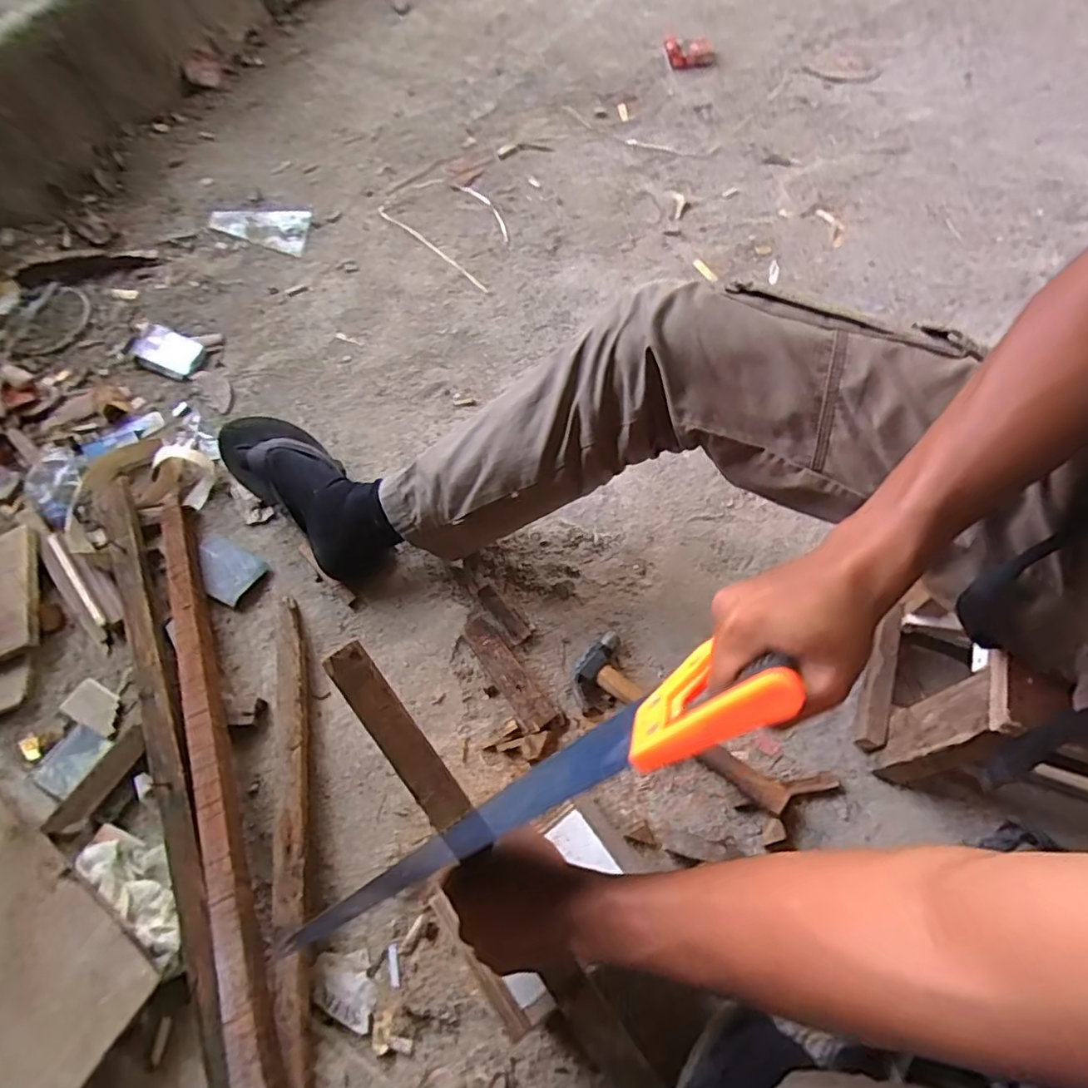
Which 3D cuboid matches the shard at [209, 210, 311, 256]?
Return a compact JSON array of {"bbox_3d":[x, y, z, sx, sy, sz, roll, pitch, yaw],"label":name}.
[{"bbox_3d":[-0.517,-0.585,1.067,0.192,0.012,0.104,10,64,10],"label":"shard"}]

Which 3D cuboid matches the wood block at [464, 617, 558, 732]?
[{"bbox_3d":[-0.042,0.146,0.663,0.036,0.022,0.140,-36,66,-13],"label":"wood block"}]

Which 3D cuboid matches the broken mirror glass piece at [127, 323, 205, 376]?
[{"bbox_3d":[-0.597,-0.310,0.928,0.125,0.012,0.064,24,65,15],"label":"broken mirror glass piece"}]

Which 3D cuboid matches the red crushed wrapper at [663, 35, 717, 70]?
[{"bbox_3d":[0.312,-1.044,1.241,0.106,0.022,0.097,-5,63,2],"label":"red crushed wrapper"}]

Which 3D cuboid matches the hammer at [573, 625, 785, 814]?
[{"bbox_3d":[0.133,0.204,0.622,0.086,0.032,0.246,-43,68,-16],"label":"hammer"}]

